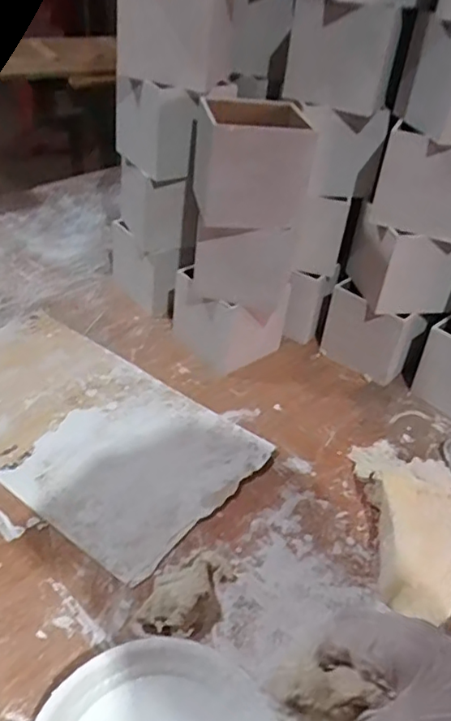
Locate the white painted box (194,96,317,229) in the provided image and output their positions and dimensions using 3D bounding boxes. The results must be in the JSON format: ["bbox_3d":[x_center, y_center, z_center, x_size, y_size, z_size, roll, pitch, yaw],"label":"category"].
[{"bbox_3d":[0.033,-0.230,0.656,0.121,0.110,0.124,1,39,-6],"label":"white painted box"}]

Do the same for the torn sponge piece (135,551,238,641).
[{"bbox_3d":[-0.032,0.204,0.518,0.062,0.029,0.092,18,40,15],"label":"torn sponge piece"}]

